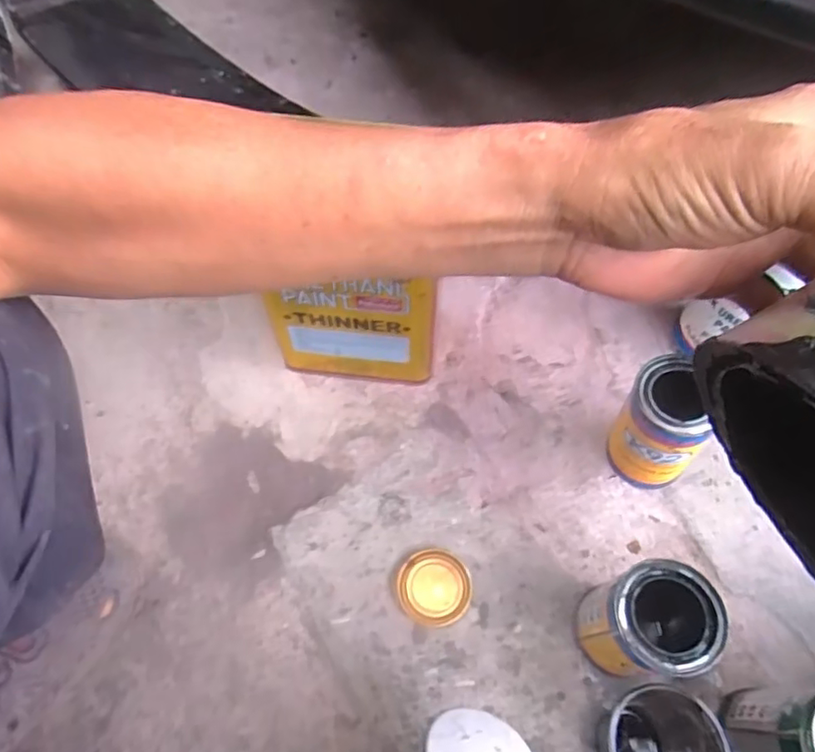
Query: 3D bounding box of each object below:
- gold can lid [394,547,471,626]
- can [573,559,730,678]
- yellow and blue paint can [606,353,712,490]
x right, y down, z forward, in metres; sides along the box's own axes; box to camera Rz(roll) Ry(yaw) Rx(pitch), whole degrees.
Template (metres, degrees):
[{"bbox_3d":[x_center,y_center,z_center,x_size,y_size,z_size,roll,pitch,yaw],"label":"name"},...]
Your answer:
[{"bbox_3d":[0.025,0.191,0.541,0.064,0.004,0.063,-9,62,-2],"label":"gold can lid"},{"bbox_3d":[0.183,0.194,0.467,0.073,0.130,0.071,-1,62,2],"label":"can"},{"bbox_3d":[0.225,0.050,0.541,0.070,0.134,0.079,-28,65,-12],"label":"yellow and blue paint can"}]

